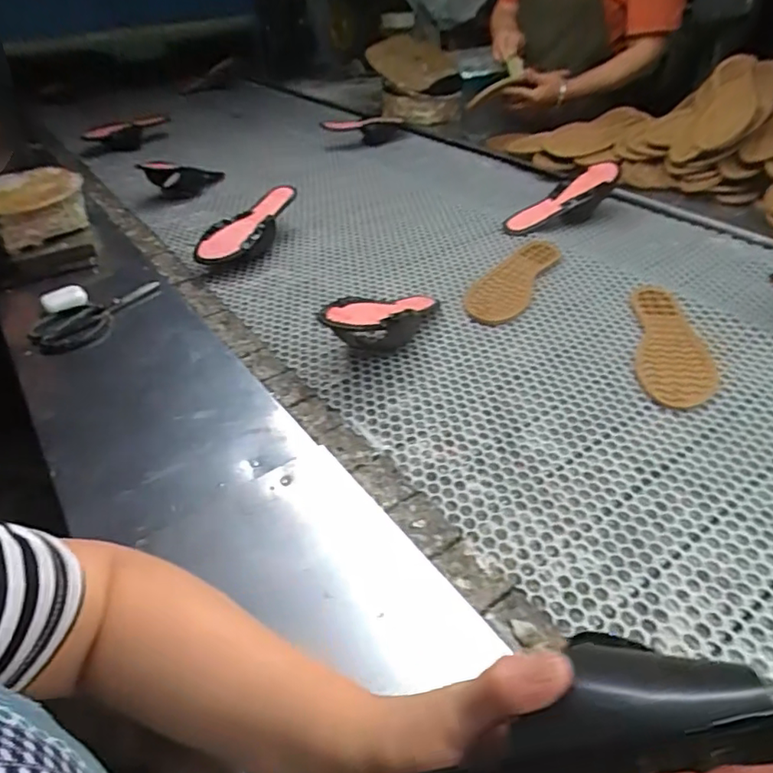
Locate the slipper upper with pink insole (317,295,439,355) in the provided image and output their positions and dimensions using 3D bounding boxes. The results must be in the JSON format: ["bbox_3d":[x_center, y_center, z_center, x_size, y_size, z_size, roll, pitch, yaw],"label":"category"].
[{"bbox_3d":[-0.002,-0.078,0.718,0.078,0.066,0.217,24,22,30],"label":"slipper upper with pink insole"}]

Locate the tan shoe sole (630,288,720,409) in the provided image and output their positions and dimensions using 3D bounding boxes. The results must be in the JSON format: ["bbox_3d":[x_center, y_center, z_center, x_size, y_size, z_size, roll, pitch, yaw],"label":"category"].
[{"bbox_3d":[0.378,-0.062,0.729,0.089,0.007,0.266,9,41,15],"label":"tan shoe sole"}]

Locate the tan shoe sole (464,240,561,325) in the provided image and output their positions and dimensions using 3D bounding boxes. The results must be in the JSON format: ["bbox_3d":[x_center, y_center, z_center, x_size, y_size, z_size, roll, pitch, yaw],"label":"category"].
[{"bbox_3d":[0.200,-0.175,0.868,0.090,0.020,0.262,17,43,23],"label":"tan shoe sole"}]

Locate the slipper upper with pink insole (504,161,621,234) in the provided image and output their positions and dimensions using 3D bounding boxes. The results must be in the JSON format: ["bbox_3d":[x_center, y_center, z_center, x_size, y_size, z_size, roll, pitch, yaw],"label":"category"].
[{"bbox_3d":[0.329,-0.344,1.032,0.228,0.056,0.082,-27,40,4],"label":"slipper upper with pink insole"}]

